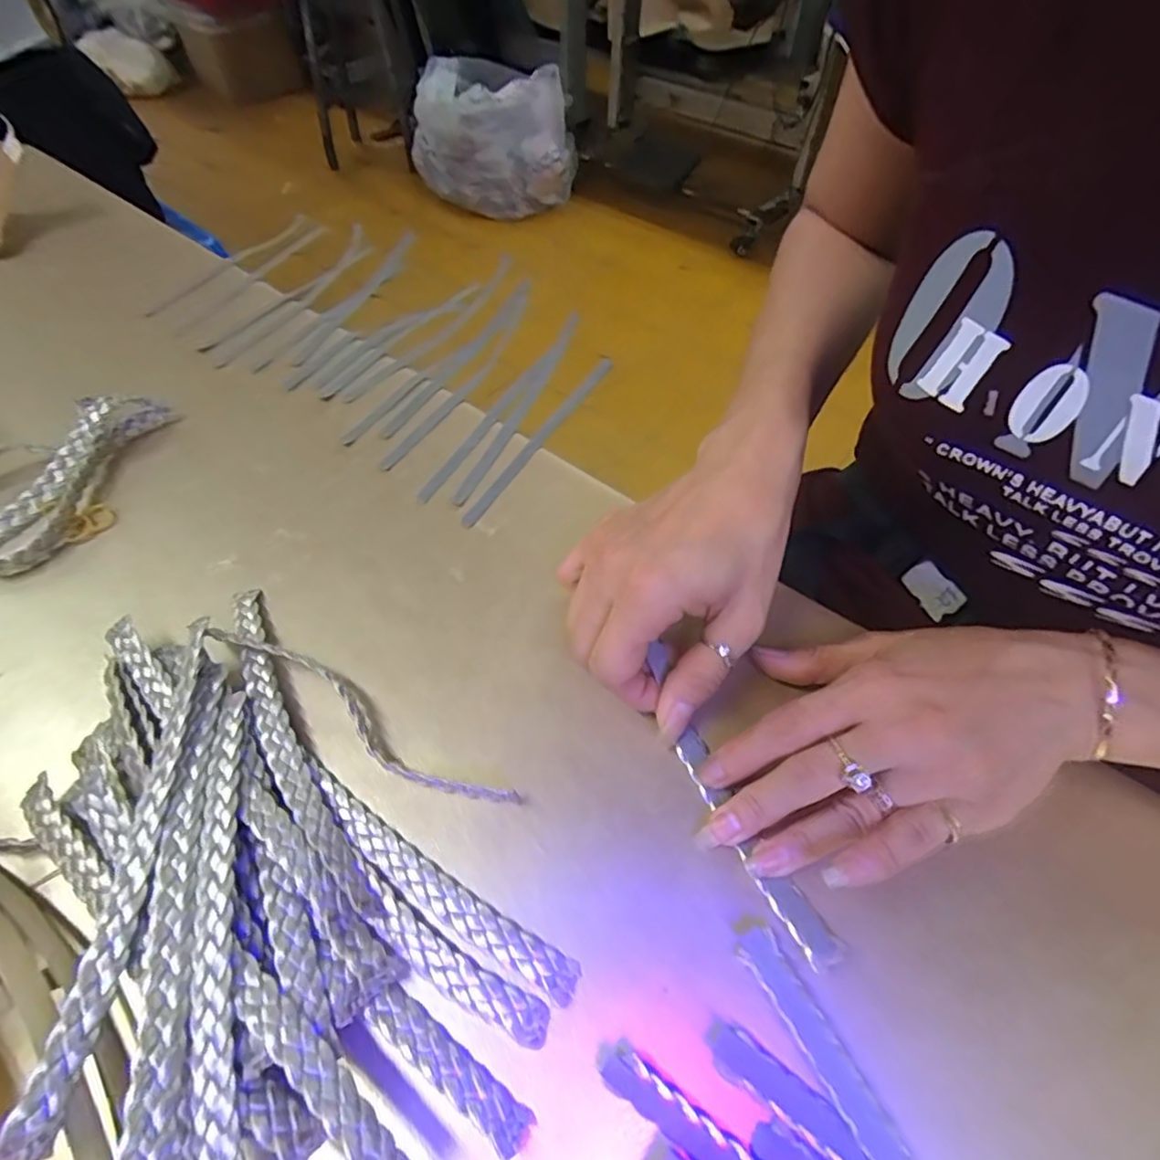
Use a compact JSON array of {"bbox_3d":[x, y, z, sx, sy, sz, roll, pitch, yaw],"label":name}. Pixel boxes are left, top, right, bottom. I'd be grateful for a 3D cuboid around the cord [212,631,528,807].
[{"bbox_3d":[-0.096,0.058,0.261,0.152,0.018,0.020,27,58,17],"label":"cord"}]

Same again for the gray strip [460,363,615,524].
[{"bbox_3d":[-0.022,-0.091,0.377,0.008,0.006,0.166,25,57,16],"label":"gray strip"}]

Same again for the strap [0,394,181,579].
[{"bbox_3d":[-0.296,-0.054,0.337,0.058,0.027,0.151,12,55,7],"label":"strap"}]

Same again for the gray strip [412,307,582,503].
[{"bbox_3d":[-0.046,-0.116,0.393,0.012,0.006,0.186,27,61,11],"label":"gray strip"}]

